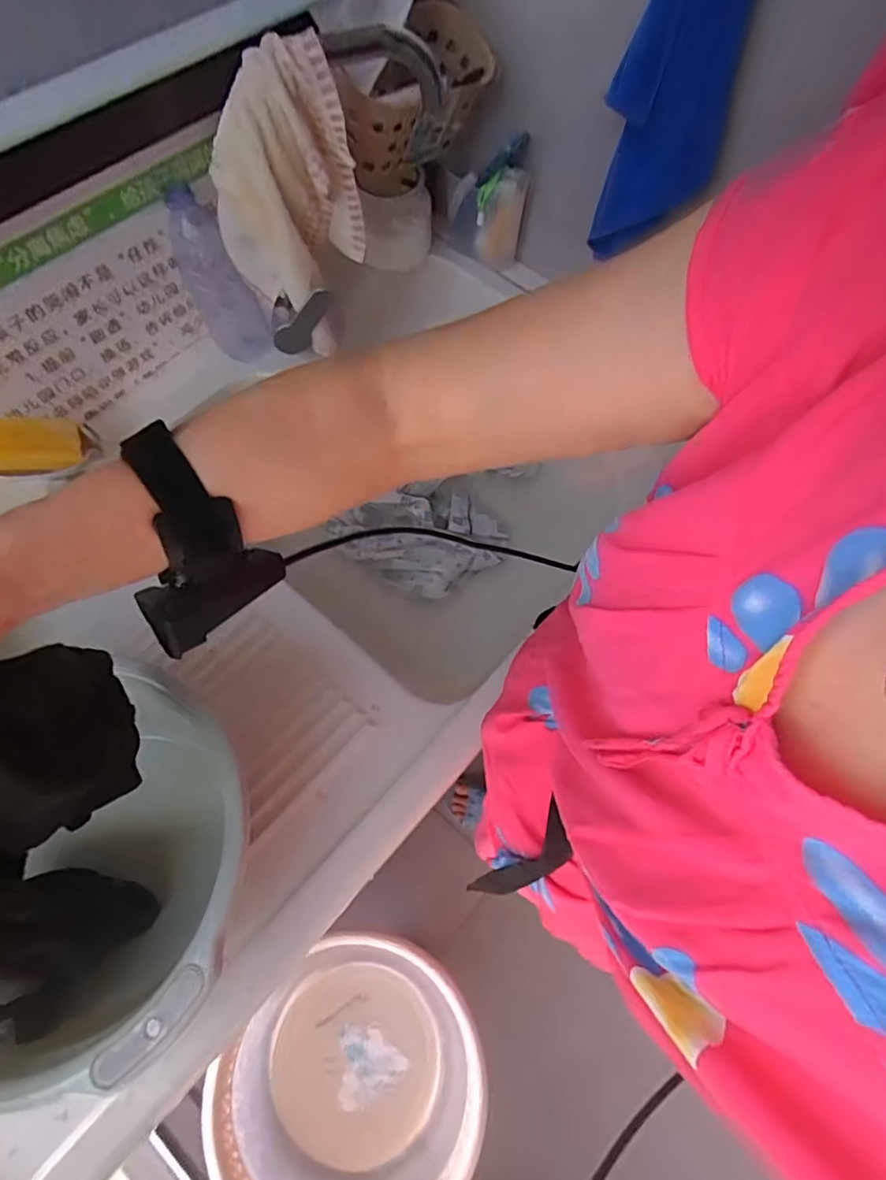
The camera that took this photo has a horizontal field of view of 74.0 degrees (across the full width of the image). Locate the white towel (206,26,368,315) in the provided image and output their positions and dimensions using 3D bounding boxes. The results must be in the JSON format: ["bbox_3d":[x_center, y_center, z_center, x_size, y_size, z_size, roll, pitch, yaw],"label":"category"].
[{"bbox_3d":[-0.165,-0.426,0.607,0.091,0.215,0.118,39,72,14],"label":"white towel"}]

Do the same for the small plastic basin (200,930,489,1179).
[{"bbox_3d":[-0.118,0.699,0.840,0.333,0.145,0.355,0,67,-1],"label":"small plastic basin"}]

